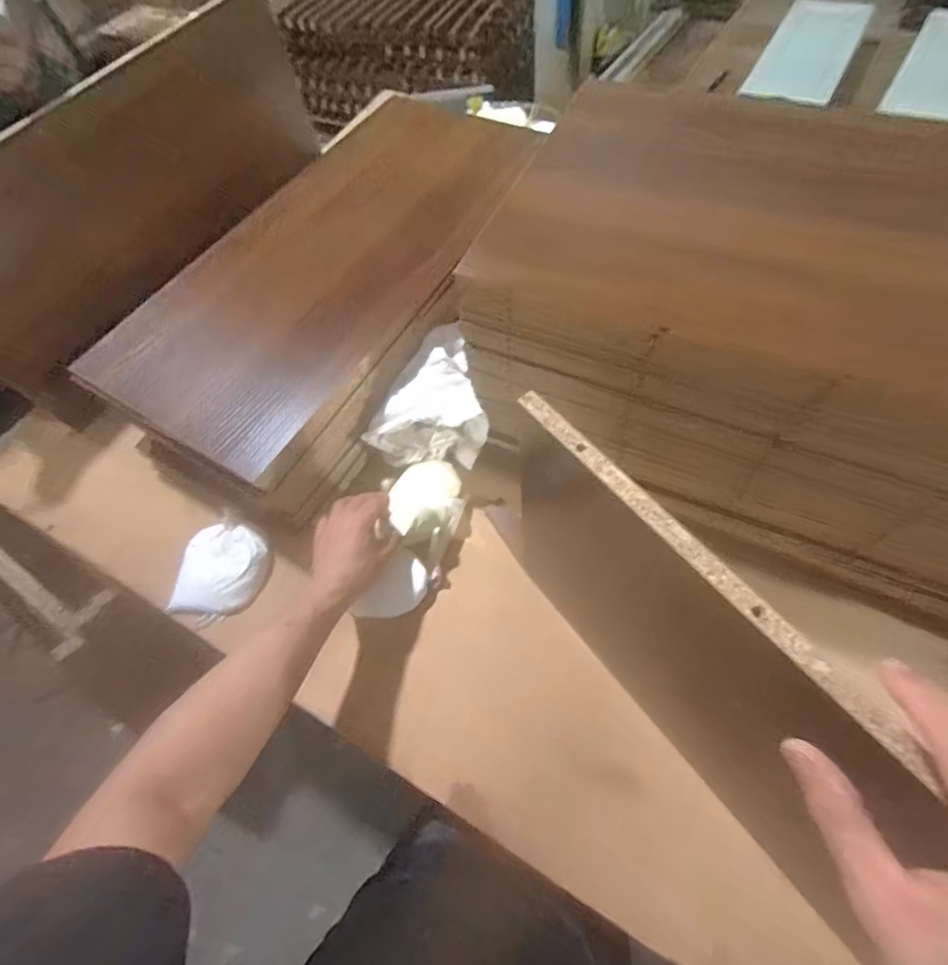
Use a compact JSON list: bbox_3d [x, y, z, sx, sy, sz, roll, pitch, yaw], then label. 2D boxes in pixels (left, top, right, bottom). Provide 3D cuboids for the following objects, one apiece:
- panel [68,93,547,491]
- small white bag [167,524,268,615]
[{"bbox_3d":[-0.187,-0.337,0.694,0.328,0.021,0.692,26,68,16],"label":"panel"},{"bbox_3d":[-0.333,0.117,0.646,0.107,0.038,0.124,11,65,12],"label":"small white bag"}]

